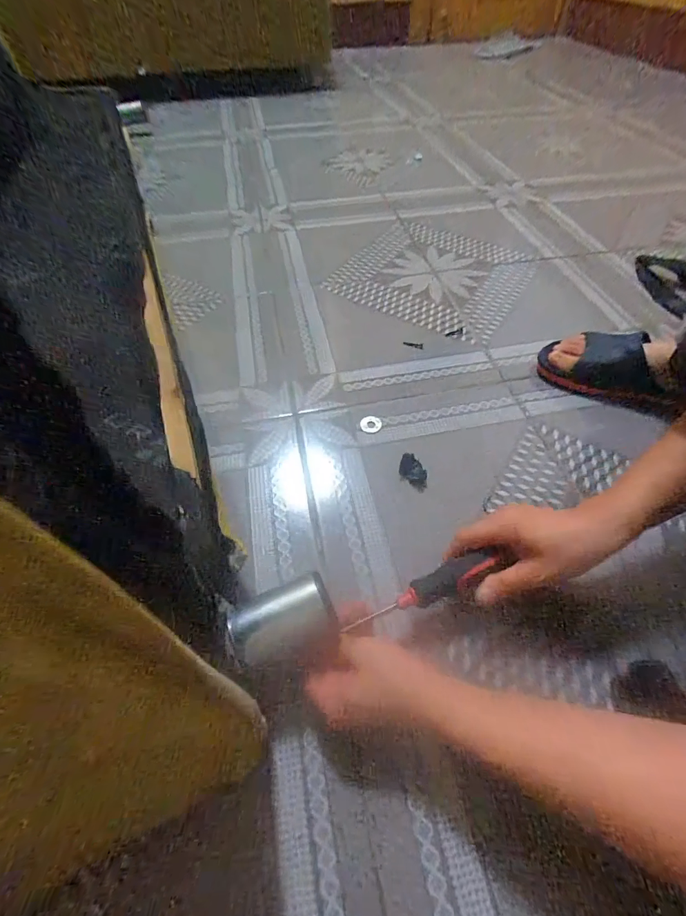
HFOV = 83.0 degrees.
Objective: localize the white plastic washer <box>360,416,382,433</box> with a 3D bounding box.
[{"bbox_3d":[0.037,-0.045,0.512,0.027,0.004,0.025,0,54,0],"label":"white plastic washer"}]

